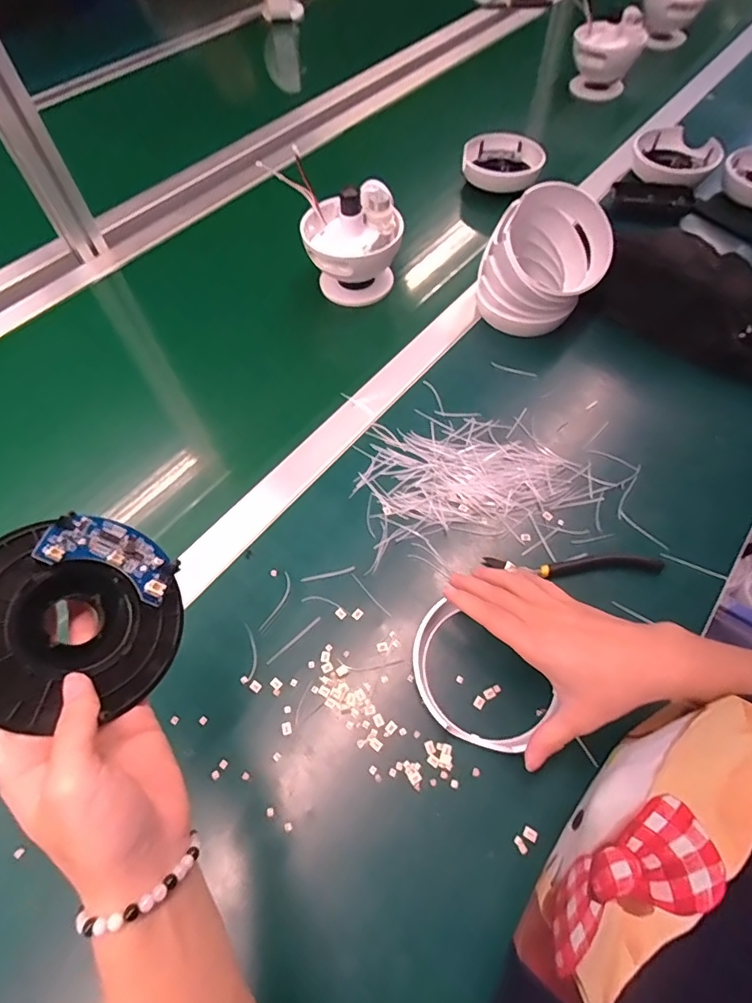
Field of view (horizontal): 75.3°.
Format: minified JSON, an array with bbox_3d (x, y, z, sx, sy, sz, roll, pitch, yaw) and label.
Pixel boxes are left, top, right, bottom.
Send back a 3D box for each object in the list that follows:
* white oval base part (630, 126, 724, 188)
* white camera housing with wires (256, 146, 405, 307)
[{"bbox_3d":[0.446,-0.511,0.731,0.118,0.034,0.111,35,67,21],"label":"white oval base part"},{"bbox_3d":[-0.035,-0.313,0.583,0.127,0.122,0.121,-12,60,-5],"label":"white camera housing with wires"}]

